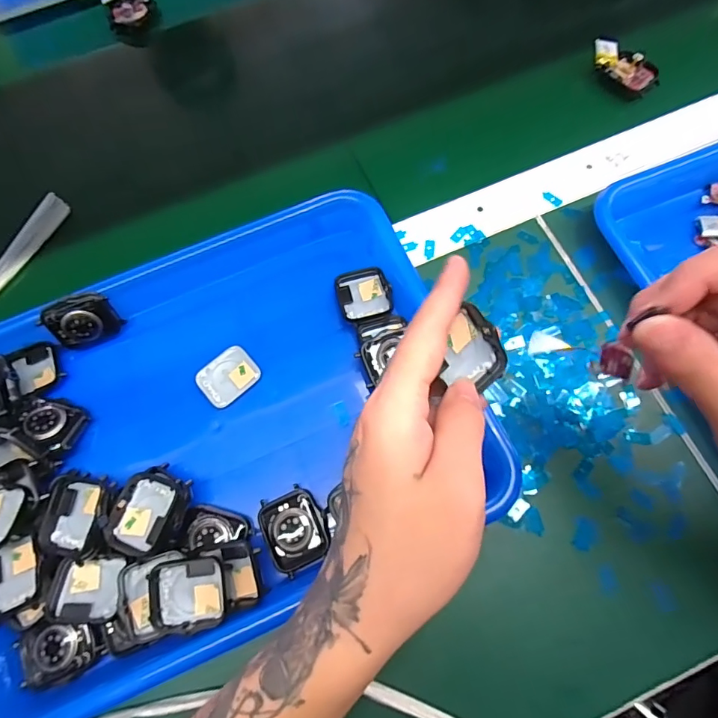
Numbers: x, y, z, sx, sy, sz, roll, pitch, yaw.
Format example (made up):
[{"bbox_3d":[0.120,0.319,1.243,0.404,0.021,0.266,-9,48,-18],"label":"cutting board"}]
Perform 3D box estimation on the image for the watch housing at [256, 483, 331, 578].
[{"bbox_3d":[-0.040,0.105,0.282,0.037,0.014,0.045,-24,72,-10],"label":"watch housing"}]

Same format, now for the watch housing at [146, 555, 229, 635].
[{"bbox_3d":[-0.097,0.135,0.262,0.043,0.010,0.037,-8,70,-5],"label":"watch housing"}]

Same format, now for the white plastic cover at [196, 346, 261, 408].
[{"bbox_3d":[-0.091,0.012,0.319,0.040,0.006,0.032,-41,76,-15],"label":"white plastic cover"}]

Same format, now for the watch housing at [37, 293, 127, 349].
[{"bbox_3d":[-0.191,-0.026,0.318,0.042,0.036,0.013,-23,29,-15],"label":"watch housing"}]

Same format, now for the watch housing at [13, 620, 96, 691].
[{"bbox_3d":[-0.175,0.169,0.263,0.042,0.010,0.033,-18,71,-8],"label":"watch housing"}]

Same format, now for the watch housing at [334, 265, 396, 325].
[{"bbox_3d":[0.004,-0.045,0.330,0.037,0.010,0.041,-11,71,-6],"label":"watch housing"}]

